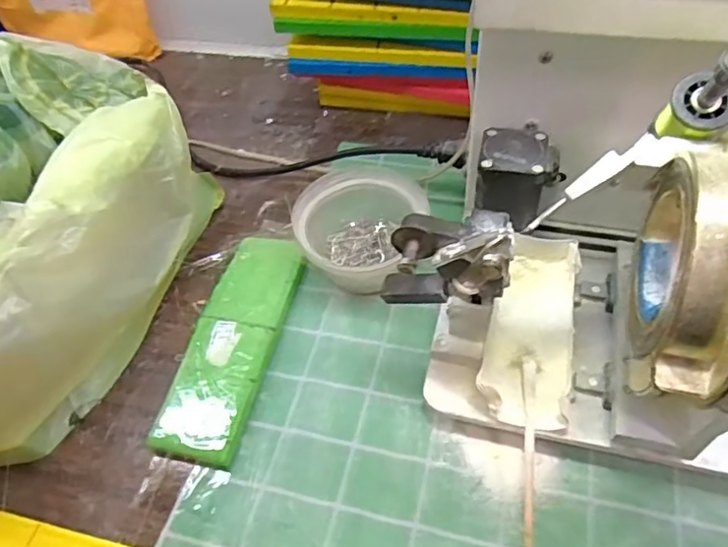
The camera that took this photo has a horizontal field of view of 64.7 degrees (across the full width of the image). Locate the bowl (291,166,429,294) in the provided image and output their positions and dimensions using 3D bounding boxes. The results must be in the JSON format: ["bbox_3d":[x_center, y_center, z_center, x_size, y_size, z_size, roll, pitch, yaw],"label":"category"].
[{"bbox_3d":[-0.009,-0.033,0.442,0.083,0.058,0.093,28,59,23],"label":"bowl"}]

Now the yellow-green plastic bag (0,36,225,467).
[{"bbox_3d":[-0.263,-0.026,0.416,0.215,0.126,0.316,11,54,12],"label":"yellow-green plastic bag"}]

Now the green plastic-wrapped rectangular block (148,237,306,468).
[{"bbox_3d":[-0.093,0.046,0.415,0.059,0.021,0.175,10,53,11],"label":"green plastic-wrapped rectangular block"}]

